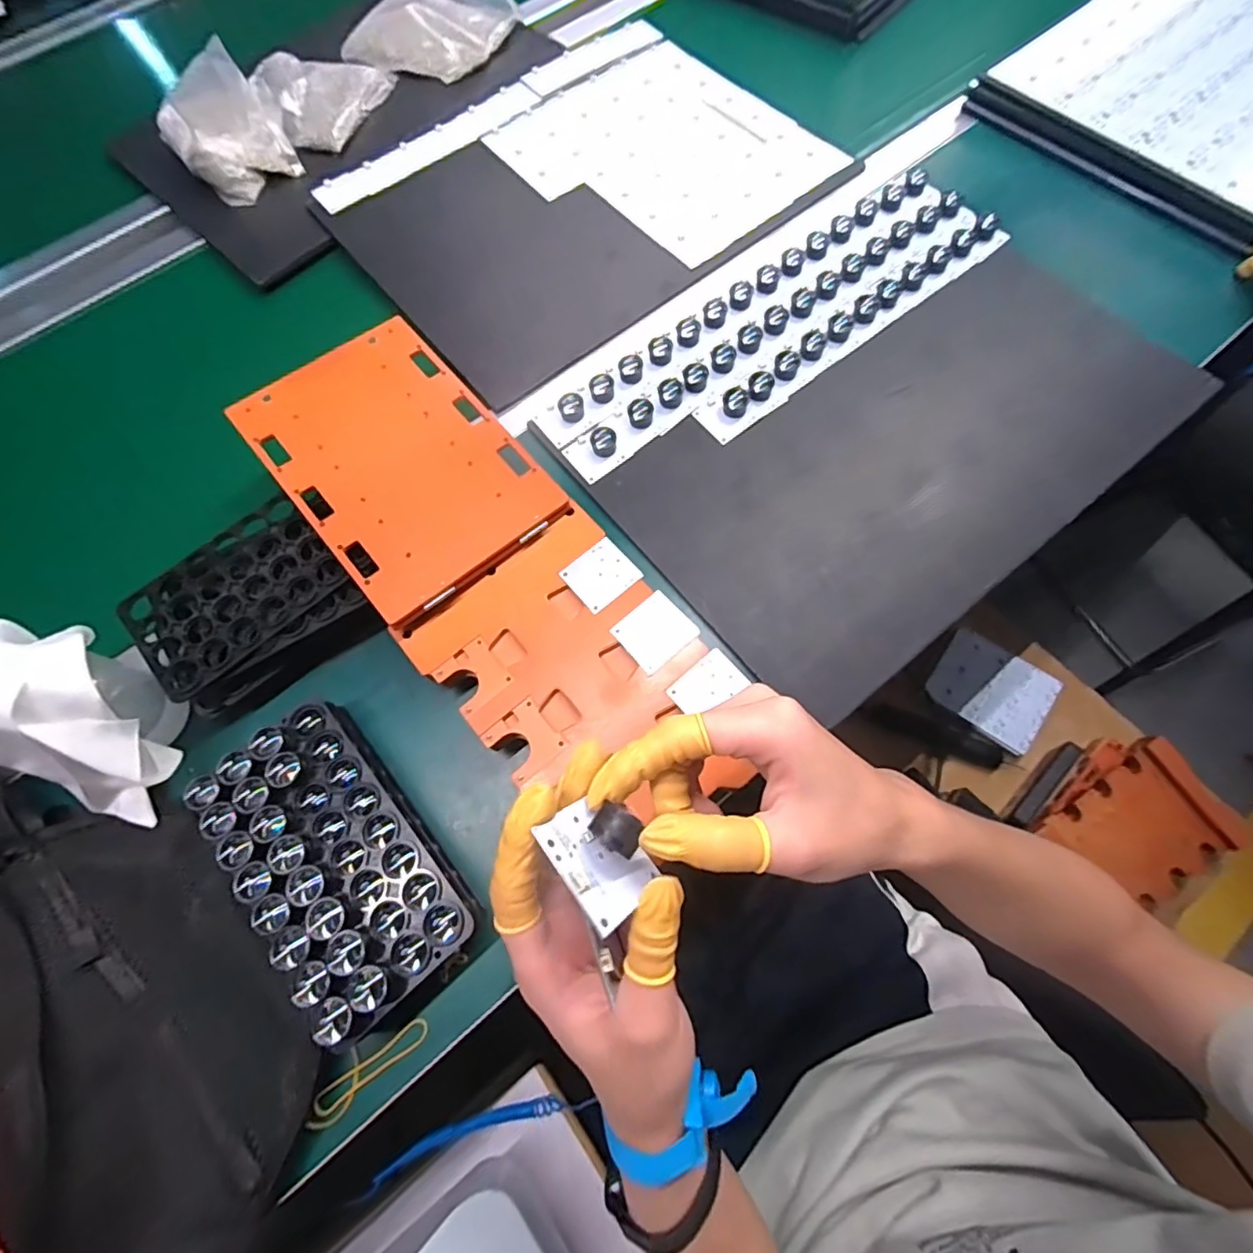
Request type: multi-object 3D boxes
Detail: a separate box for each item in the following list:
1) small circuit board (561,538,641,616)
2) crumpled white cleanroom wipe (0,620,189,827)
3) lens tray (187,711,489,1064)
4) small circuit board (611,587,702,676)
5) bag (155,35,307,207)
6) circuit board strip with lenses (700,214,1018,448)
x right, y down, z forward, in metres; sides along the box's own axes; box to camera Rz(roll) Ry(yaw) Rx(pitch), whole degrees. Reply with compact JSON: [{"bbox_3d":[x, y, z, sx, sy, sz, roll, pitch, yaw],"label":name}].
[{"bbox_3d":[-0.019,-0.039,0.423,0.048,0.004,0.044,-40,74,-10],"label":"small circuit board"},{"bbox_3d":[-0.358,0.063,0.369,0.097,0.106,0.112,13,72,7],"label":"crumpled white cleanroom wipe"},{"bbox_3d":[-0.186,0.147,0.365,0.100,0.050,0.191,-39,74,-10],"label":"lens tray"},{"bbox_3d":[0.021,0.004,0.404,0.048,0.004,0.045,-39,74,-11],"label":"small circuit board"},{"bbox_3d":[-0.447,-0.557,0.629,0.121,0.054,0.161,-41,74,-11],"label":"bag"},{"bbox_3d":[0.215,-0.286,0.524,0.364,0.017,0.043,-37,73,-10],"label":"circuit board strip with lenses"}]

